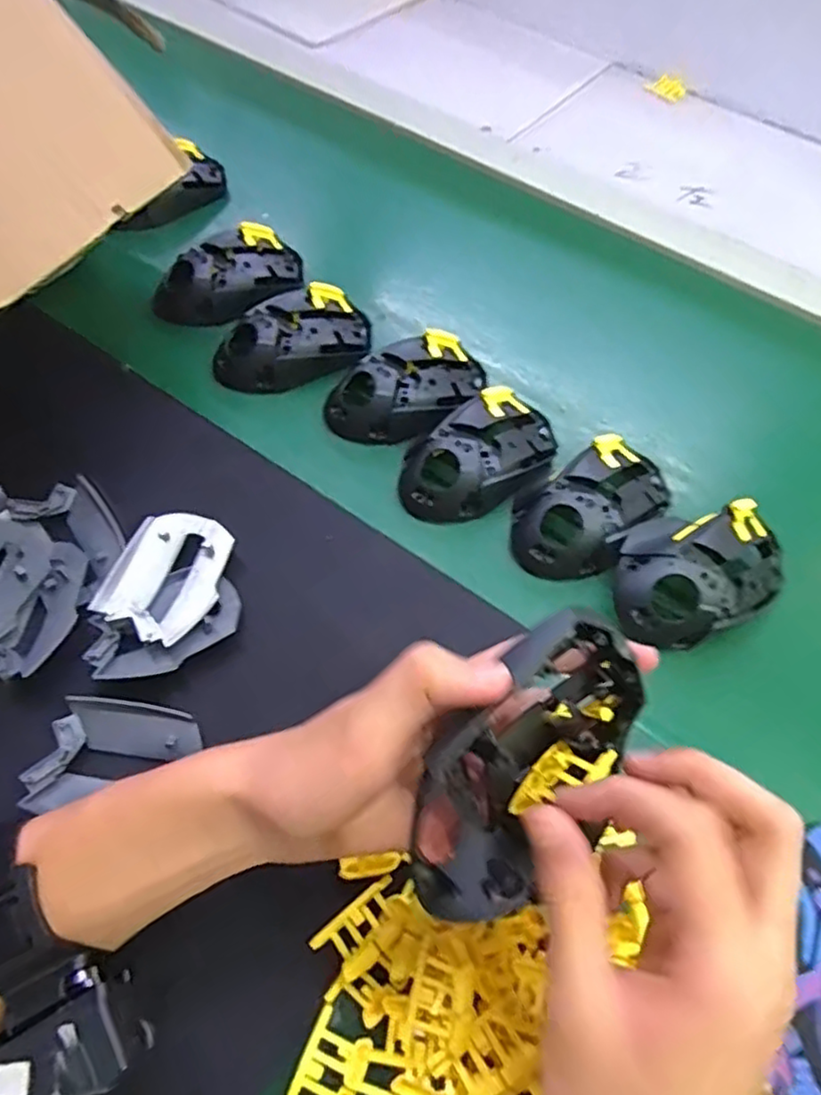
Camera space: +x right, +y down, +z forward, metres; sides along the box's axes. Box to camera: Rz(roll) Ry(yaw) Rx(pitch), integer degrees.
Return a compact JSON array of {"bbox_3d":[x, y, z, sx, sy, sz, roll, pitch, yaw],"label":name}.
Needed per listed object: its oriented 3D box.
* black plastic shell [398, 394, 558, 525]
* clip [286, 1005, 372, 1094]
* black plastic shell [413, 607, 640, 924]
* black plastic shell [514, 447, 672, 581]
[{"bbox_3d":[0.045,-0.061,0.442,0.114,0.038,0.063,-33,67,-20],"label":"black plastic shell"},{"bbox_3d":[-0.035,0.223,0.280,0.026,0.004,0.042,23,62,10],"label":"clip"},{"bbox_3d":[0.044,0.080,0.247,0.057,0.049,0.114,35,77,16],"label":"black plastic shell"},{"bbox_3d":[0.110,-0.029,0.422,0.074,0.033,0.115,39,66,18],"label":"black plastic shell"}]

